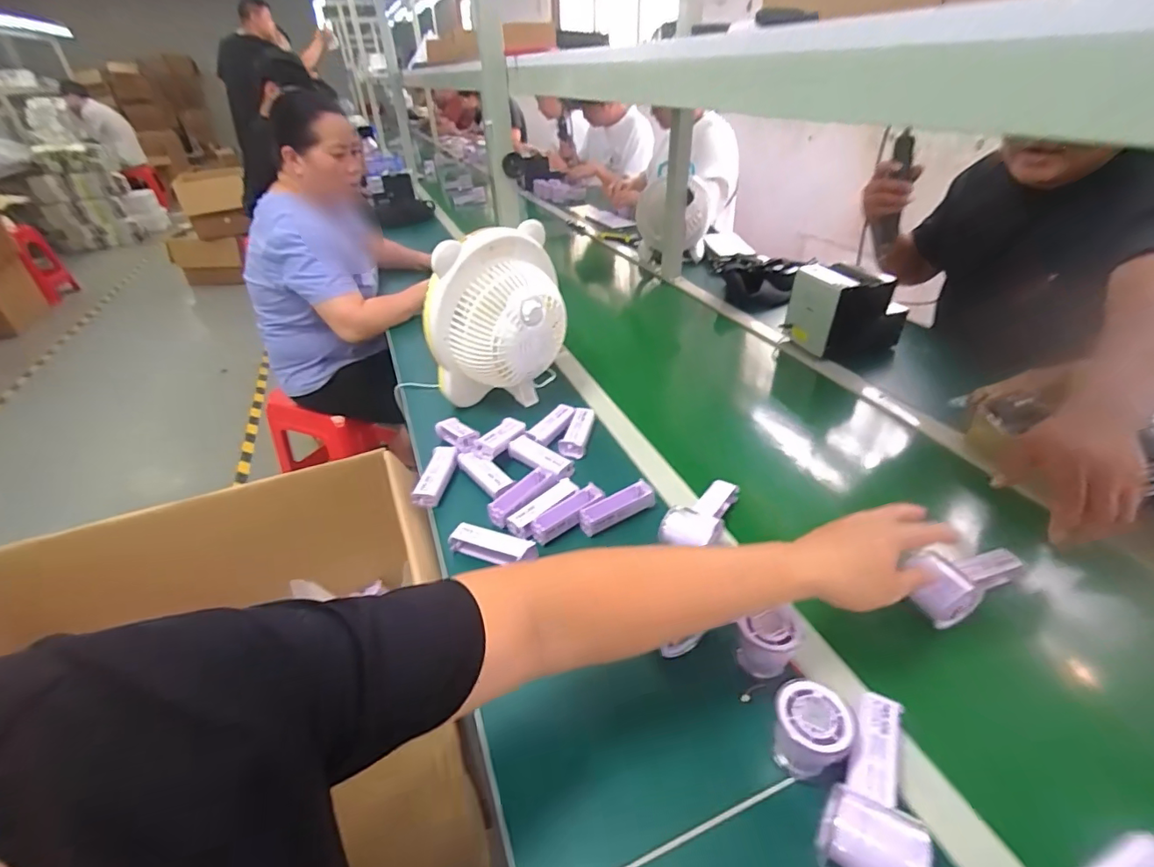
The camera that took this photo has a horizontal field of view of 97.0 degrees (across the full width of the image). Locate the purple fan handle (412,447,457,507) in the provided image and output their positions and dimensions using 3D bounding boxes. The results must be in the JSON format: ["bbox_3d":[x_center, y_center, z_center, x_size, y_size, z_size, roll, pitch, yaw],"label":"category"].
[{"bbox_3d":[-0.203,0.058,0.733,0.036,0.028,0.099,6,50,11],"label":"purple fan handle"}]

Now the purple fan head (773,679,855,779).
[{"bbox_3d":[0.191,0.250,0.424,0.055,0.068,0.058,-28,43,-33],"label":"purple fan head"}]

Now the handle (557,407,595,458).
[{"bbox_3d":[-0.001,-0.002,0.809,0.039,0.027,0.095,5,35,10],"label":"handle"}]

